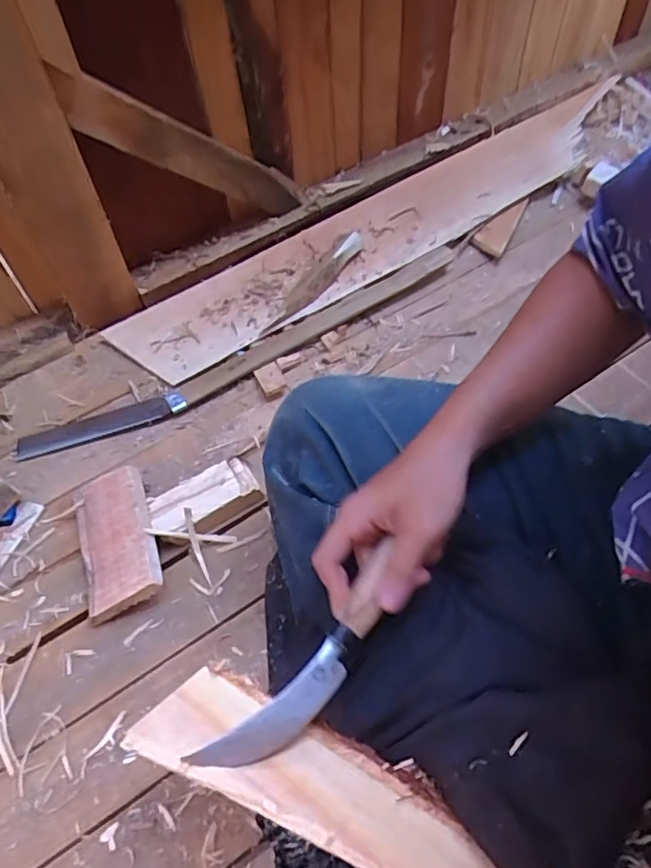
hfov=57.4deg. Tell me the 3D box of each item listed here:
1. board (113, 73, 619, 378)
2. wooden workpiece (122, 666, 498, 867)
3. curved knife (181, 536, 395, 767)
[{"bbox_3d":[0.099,-0.310,0.864,0.831,0.021,0.149,-31,63,-13],"label":"board"},{"bbox_3d":[0.041,0.224,0.330,0.338,0.041,0.063,17,57,27],"label":"wooden workpiece"},{"bbox_3d":[-0.010,0.149,0.379,0.039,0.015,0.172,36,78,25],"label":"curved knife"}]

